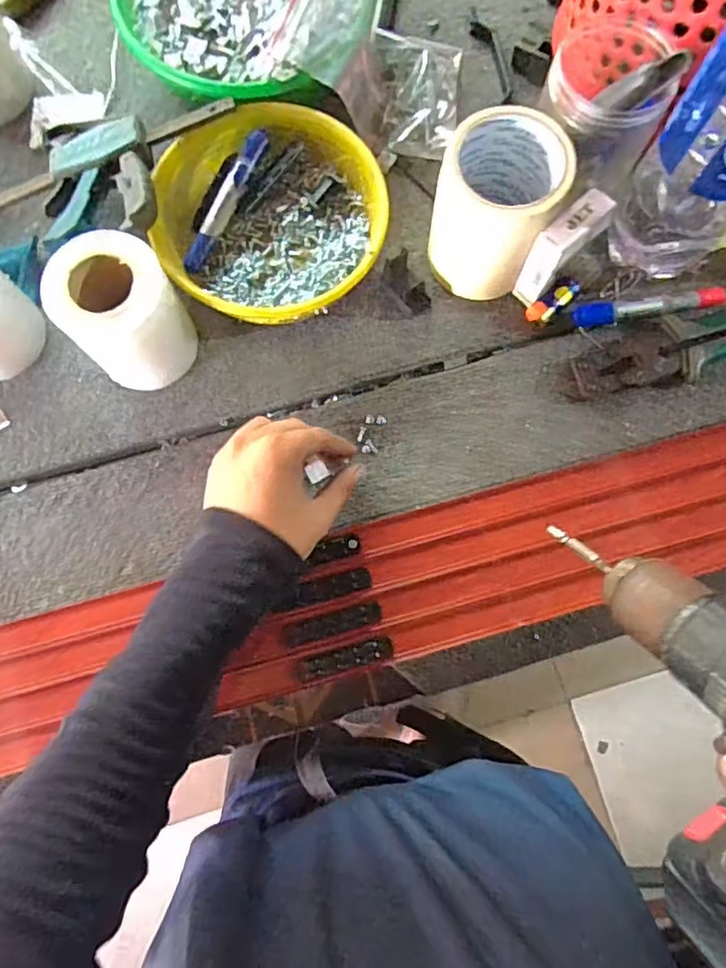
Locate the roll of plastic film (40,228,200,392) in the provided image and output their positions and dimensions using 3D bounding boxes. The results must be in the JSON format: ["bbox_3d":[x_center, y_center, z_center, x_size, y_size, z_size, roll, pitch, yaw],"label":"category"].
[{"bbox_3d":[-0.186,-0.130,0.483,0.085,0.107,0.088,0,77,0],"label":"roll of plastic film"}]

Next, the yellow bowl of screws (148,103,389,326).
[{"bbox_3d":[-0.077,-0.225,0.523,0.181,0.068,0.174,0,77,0],"label":"yellow bowl of screws"}]

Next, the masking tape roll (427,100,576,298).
[{"bbox_3d":[0.107,-0.219,0.492,0.088,0.121,0.091,0,77,0],"label":"masking tape roll"}]

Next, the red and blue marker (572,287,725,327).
[{"bbox_3d":[0.250,-0.154,0.526,0.132,0.019,0.018,-8,77,-1],"label":"red and blue marker"}]

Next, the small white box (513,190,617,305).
[{"bbox_3d":[0.162,-0.191,0.498,0.059,0.093,0.027,-42,80,-8],"label":"small white box"}]

